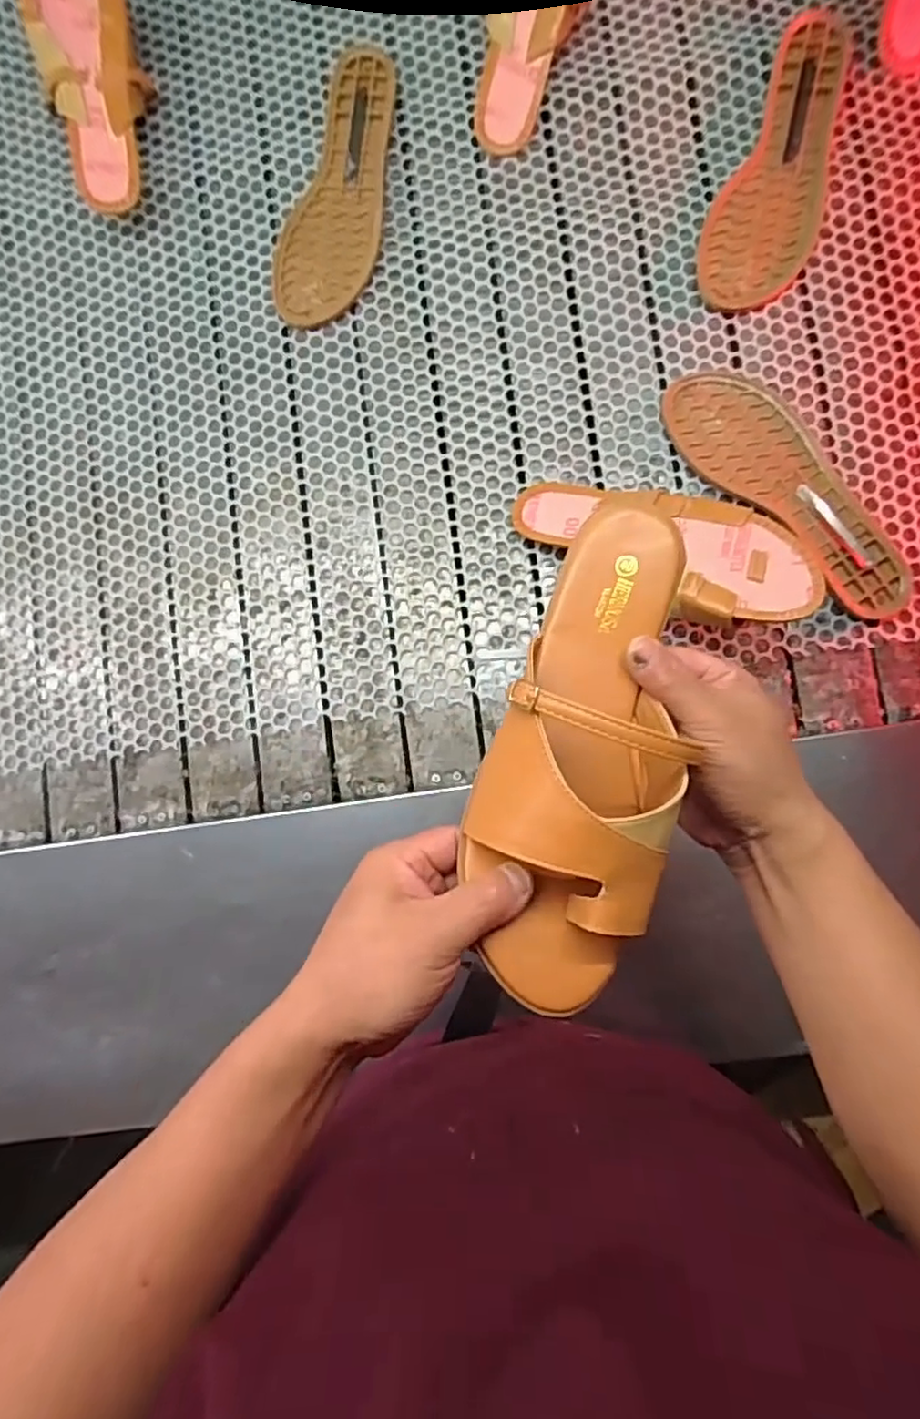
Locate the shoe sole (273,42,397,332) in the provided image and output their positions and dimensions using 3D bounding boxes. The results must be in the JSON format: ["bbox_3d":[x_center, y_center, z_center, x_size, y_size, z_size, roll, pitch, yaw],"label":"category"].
[{"bbox_3d":[-0.110,-0.474,0.589,0.091,0.013,0.251,9,89,7],"label":"shoe sole"}]

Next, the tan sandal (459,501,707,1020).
[{"bbox_3d":[0.059,0.012,0.305,0.088,0.057,0.244,11,78,3],"label":"tan sandal"}]

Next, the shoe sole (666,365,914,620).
[{"bbox_3d":[0.277,-0.187,0.535,0.083,0.010,0.253,-44,84,3],"label":"shoe sole"}]

